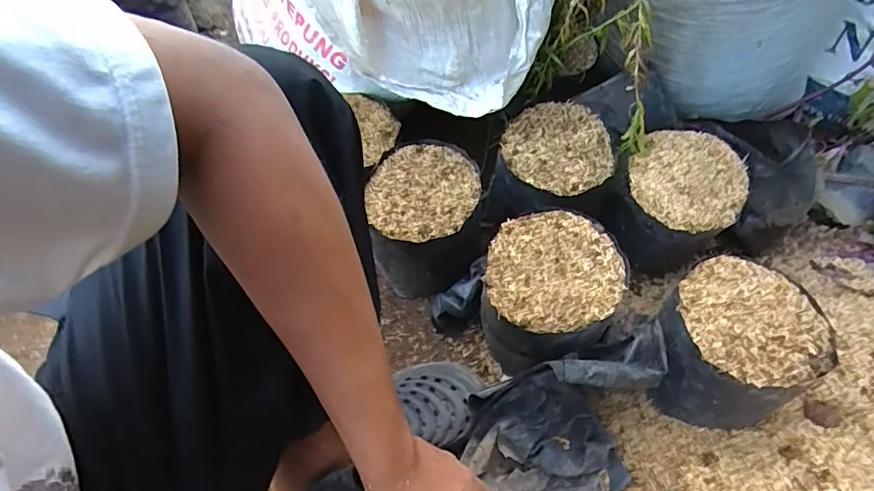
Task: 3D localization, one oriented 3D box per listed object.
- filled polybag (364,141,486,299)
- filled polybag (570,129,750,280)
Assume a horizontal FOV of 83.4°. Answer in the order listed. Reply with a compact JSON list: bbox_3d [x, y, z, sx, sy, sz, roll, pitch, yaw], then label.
[{"bbox_3d":[-0.008,-0.024,0.682,0.139,0.140,0.191,-9,56,-4],"label":"filled polybag"},{"bbox_3d":[0.316,-0.052,0.691,0.148,0.148,0.156,-38,63,-21],"label":"filled polybag"}]

